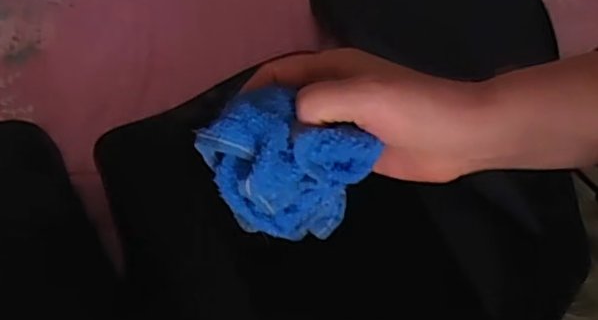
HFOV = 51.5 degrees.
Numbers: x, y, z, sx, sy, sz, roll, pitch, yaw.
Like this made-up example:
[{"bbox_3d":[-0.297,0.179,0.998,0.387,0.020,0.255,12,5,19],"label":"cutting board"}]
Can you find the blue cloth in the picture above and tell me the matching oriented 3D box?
[{"bbox_3d":[-0.008,0.007,0.338,0.075,0.072,0.057,30,62,18],"label":"blue cloth"}]

